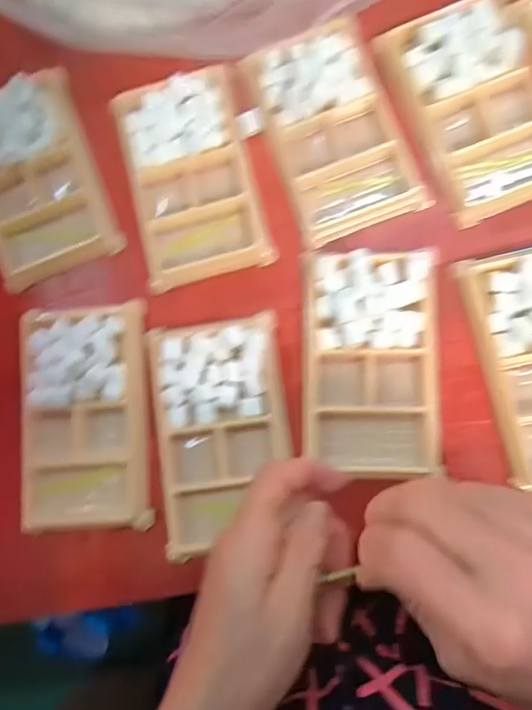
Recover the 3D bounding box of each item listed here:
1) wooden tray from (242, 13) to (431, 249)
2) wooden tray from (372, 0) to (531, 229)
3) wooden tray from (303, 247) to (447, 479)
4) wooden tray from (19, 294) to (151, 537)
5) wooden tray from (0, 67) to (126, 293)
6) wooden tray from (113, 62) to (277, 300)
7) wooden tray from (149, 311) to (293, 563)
[{"bbox_3d":[0.042,-0.141,0.307,0.078,0.014,0.132,-20,84,3],"label":"wooden tray"},{"bbox_3d":[0.130,-0.154,0.299,0.076,0.016,0.133,-22,84,3],"label":"wooden tray"},{"bbox_3d":[0.062,0.004,0.288,0.077,0.017,0.130,-1,85,5],"label":"wooden tray"},{"bbox_3d":[-0.112,0.037,0.301,0.076,0.010,0.136,-4,85,5],"label":"wooden tray"},{"bbox_3d":[-0.151,-0.116,0.320,0.077,0.014,0.125,-21,84,3],"label":"wooden tray"},{"bbox_3d":[-0.049,-0.113,0.314,0.080,0.009,0.132,-15,84,4],"label":"wooden tray"},{"bbox_3d":[-0.026,0.047,0.293,0.078,0.011,0.134,-7,85,4],"label":"wooden tray"}]

